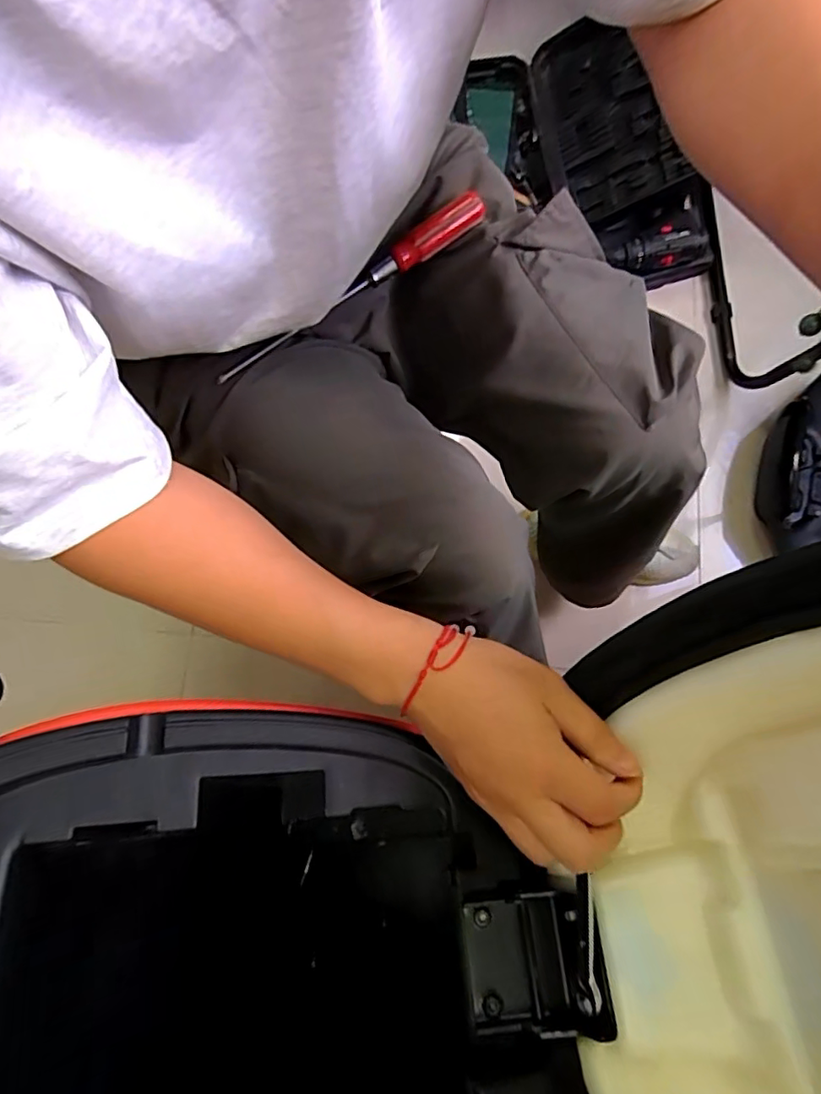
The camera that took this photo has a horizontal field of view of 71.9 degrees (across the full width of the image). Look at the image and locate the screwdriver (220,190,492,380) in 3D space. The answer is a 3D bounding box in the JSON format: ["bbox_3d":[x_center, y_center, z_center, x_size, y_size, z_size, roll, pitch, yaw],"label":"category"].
[{"bbox_3d":[-0.046,-0.205,0.455,0.251,0.032,0.025,-36,78,-7],"label":"screwdriver"}]

